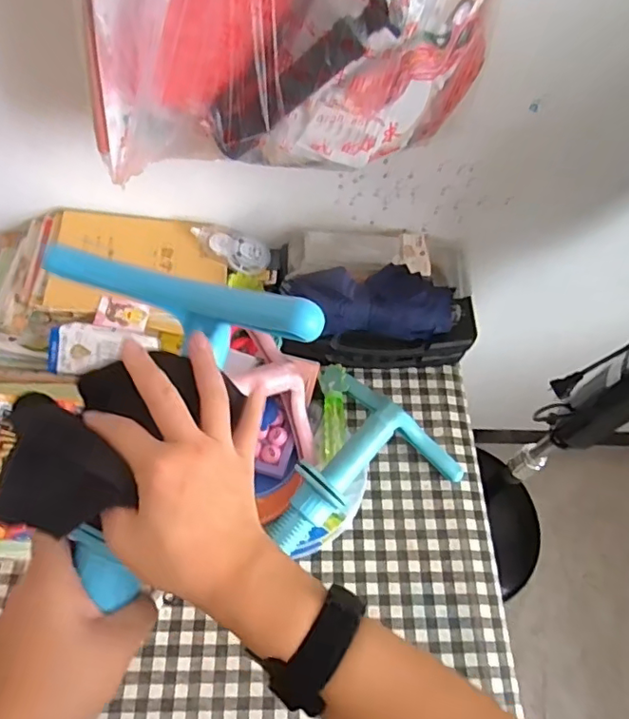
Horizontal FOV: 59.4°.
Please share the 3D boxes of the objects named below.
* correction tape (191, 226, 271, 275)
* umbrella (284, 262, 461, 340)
[{"bbox_3d":[-0.113,-0.148,0.744,0.107,0.019,0.049,21,58,-14],"label":"correction tape"},{"bbox_3d":[0.072,-0.078,0.694,0.217,0.061,0.080,1,60,-4],"label":"umbrella"}]

